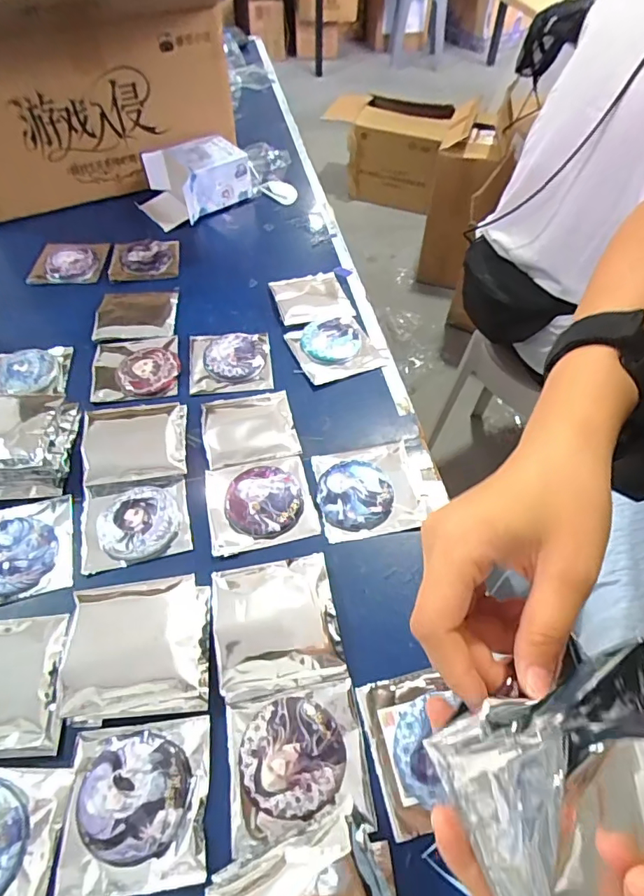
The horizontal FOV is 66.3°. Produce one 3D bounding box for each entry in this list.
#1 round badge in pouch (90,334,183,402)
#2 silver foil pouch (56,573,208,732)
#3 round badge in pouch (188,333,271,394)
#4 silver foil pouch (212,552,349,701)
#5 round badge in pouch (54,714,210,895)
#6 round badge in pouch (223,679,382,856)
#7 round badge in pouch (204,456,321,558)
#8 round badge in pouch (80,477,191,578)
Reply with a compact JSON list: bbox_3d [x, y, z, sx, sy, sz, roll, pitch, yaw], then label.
[{"bbox_3d":[-0.220,-0.098,0.580,0.097,0.009,0.092,-6,54,-4],"label":"round badge in pouch"},{"bbox_3d":[-0.140,0.152,0.381,0.100,0.032,0.099,-7,54,-4],"label":"silver foil pouch"},{"bbox_3d":[-0.110,-0.107,0.588,0.095,0.010,0.090,-6,54,-4],"label":"round badge in pouch"},{"bbox_3d":[-0.036,0.140,0.396,0.095,0.019,0.096,-10,54,-6],"label":"silver foil pouch"},{"bbox_3d":[-0.126,0.239,0.334,0.094,0.008,0.094,-6,54,-4],"label":"round badge in pouch"},{"bbox_3d":[-0.018,0.218,0.345,0.096,0.011,0.088,-9,54,-6],"label":"round badge in pouch"},{"bbox_3d":[-0.060,0.049,0.473,0.098,0.010,0.092,-11,54,-8],"label":"round badge in pouch"},{"bbox_3d":[-0.174,0.064,0.461,0.093,0.008,0.086,-12,54,-8],"label":"round badge in pouch"}]

